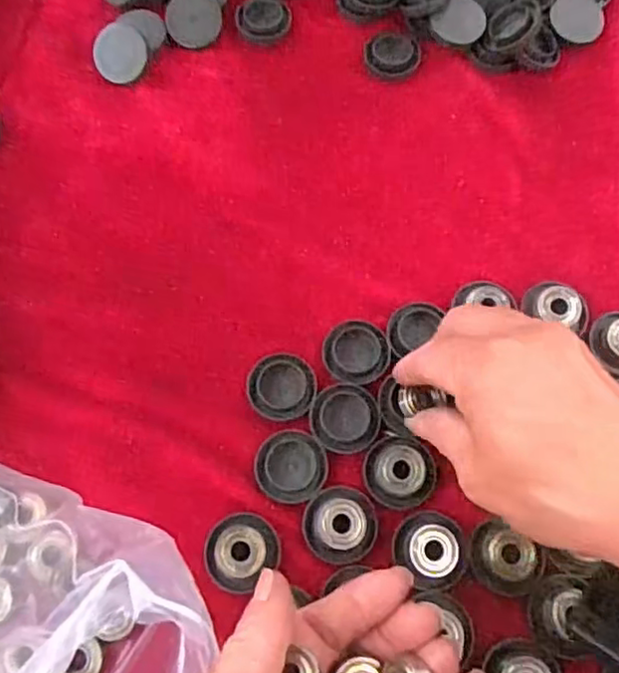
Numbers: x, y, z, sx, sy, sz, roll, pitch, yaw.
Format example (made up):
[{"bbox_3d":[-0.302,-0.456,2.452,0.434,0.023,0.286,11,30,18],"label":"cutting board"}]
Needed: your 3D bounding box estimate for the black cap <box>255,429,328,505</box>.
[{"bbox_3d":[-0.008,0.060,0.301,0.032,0.004,0.033,0,70,-1],"label":"black cap"}]

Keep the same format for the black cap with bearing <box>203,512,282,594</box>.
[{"bbox_3d":[-0.030,0.095,0.284,0.032,0.012,0.033,0,70,-1],"label":"black cap with bearing"}]

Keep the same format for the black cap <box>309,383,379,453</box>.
[{"bbox_3d":[0.017,0.038,0.306,0.032,0.004,0.032,0,70,-1],"label":"black cap"}]

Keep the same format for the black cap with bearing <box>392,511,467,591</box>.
[{"bbox_3d":[0.053,0.094,0.284,0.031,0.007,0.032,0,70,-1],"label":"black cap with bearing"}]

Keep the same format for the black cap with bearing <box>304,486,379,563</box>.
[{"bbox_3d":[0.014,0.083,0.287,0.032,0.011,0.032,0,70,-1],"label":"black cap with bearing"}]

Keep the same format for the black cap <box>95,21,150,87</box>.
[{"bbox_3d":[-0.110,-0.162,0.373,0.031,0.009,0.033,-44,91,-1],"label":"black cap"}]

